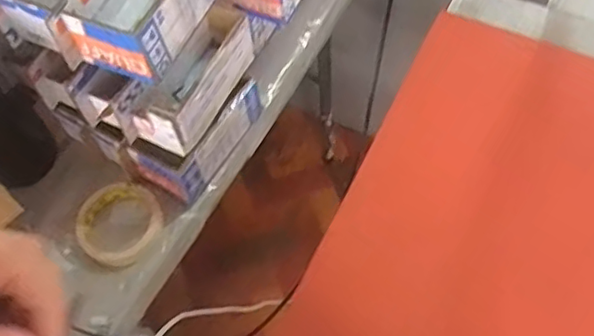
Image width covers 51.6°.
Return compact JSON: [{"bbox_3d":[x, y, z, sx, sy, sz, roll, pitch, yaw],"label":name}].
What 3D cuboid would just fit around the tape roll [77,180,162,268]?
[{"bbox_3d":[-0.206,0.062,0.709,0.095,0.023,0.096,-2,61,3],"label":"tape roll"}]

